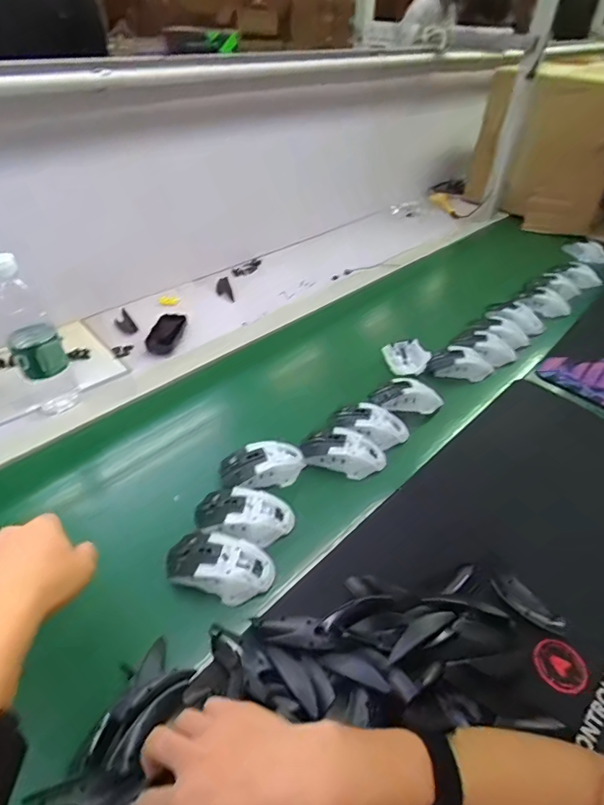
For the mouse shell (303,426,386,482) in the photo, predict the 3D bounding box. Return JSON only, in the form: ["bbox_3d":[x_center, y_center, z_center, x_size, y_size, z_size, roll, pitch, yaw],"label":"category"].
[{"bbox_3d":[0.061,0.065,0.629,0.106,0.033,0.066,13,43,15],"label":"mouse shell"}]

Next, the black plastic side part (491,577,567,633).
[{"bbox_3d":[0.241,0.214,0.483,0.030,0.015,0.072,-29,48,-29],"label":"black plastic side part"}]

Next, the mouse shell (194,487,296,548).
[{"bbox_3d":[-0.070,0.130,0.545,0.118,0.035,0.058,7,41,9],"label":"mouse shell"}]

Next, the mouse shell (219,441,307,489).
[{"bbox_3d":[-0.051,0.081,0.599,0.111,0.035,0.052,-10,42,-11],"label":"mouse shell"}]

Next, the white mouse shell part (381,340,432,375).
[{"bbox_3d":[0.181,-0.083,0.796,0.066,0.033,0.100,-9,42,-10],"label":"white mouse shell part"}]

